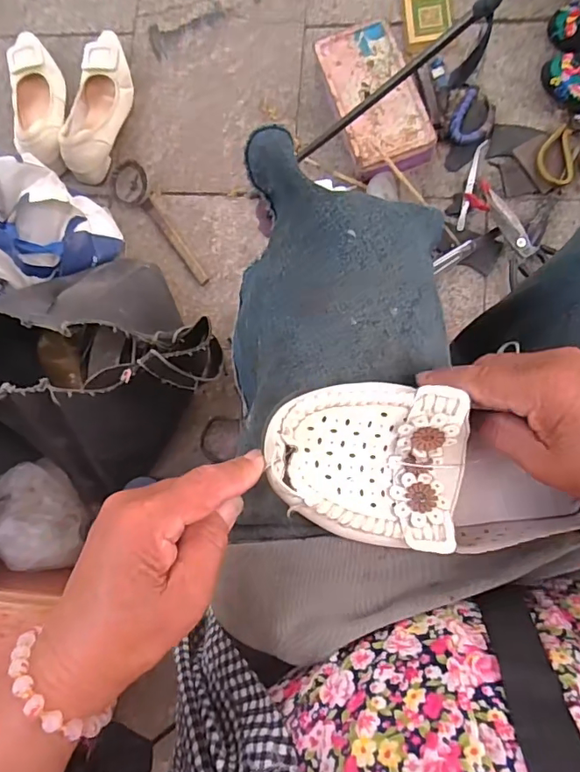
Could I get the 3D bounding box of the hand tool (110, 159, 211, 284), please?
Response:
[{"bbox_3d":[-0.207,-0.258,0.791,0.060,0.036,0.239,-37,80,0],"label":"hand tool"}]

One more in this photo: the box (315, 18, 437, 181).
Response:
[{"bbox_3d":[0.128,-0.437,0.765,0.120,0.052,0.228,-19,81,3],"label":"box"}]

